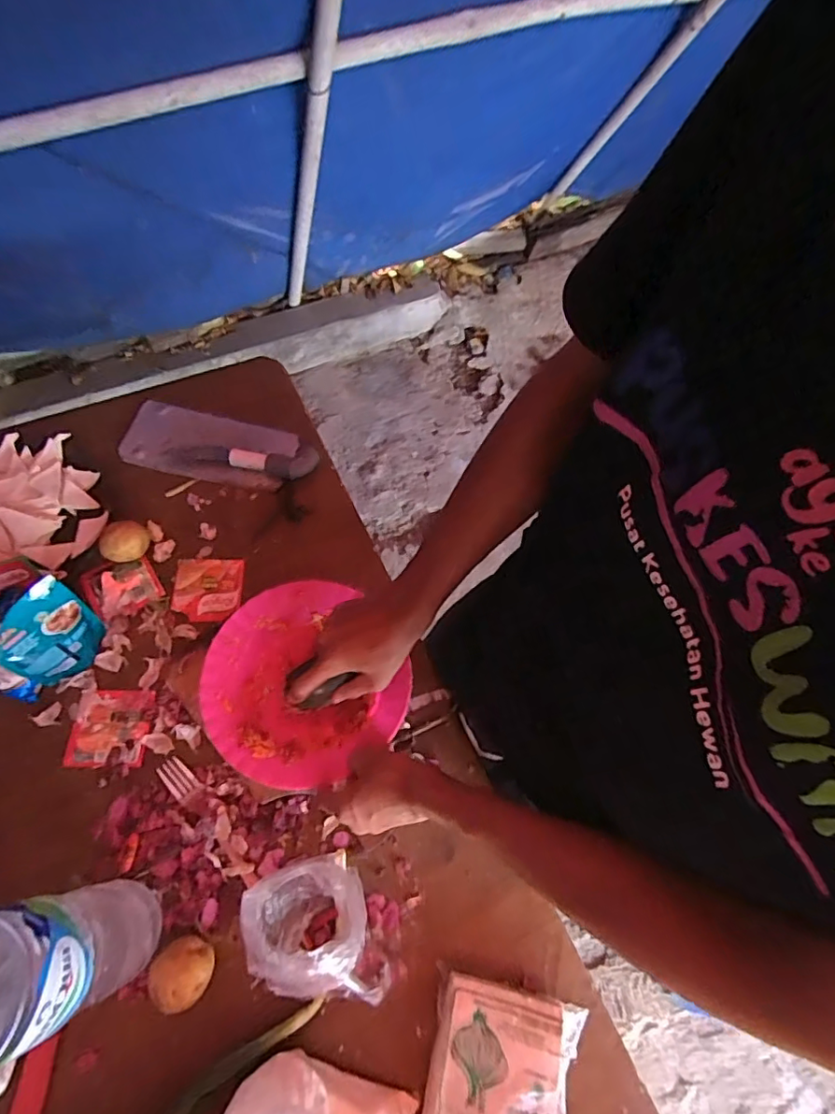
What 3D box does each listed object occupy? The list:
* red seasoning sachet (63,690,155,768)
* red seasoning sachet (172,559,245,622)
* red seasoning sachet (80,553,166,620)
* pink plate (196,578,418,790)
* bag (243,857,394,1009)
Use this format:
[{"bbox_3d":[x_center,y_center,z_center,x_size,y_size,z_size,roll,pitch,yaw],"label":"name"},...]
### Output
[{"bbox_3d":[-0.328,0.182,0.571,0.077,0.005,0.077,1,63,-3],"label":"red seasoning sachet"},{"bbox_3d":[-0.254,0.038,0.644,0.079,0.010,0.077,-2,63,-4],"label":"red seasoning sachet"},{"bbox_3d":[-0.355,0.034,0.639,0.079,0.012,0.076,-29,68,-17],"label":"red seasoning sachet"},{"bbox_3d":[-0.128,0.137,0.585,0.201,0.034,0.206,1,63,-3],"label":"pink plate"},{"bbox_3d":[-0.088,0.327,0.460,0.105,0.101,0.117,-12,64,-10],"label":"bag"}]

